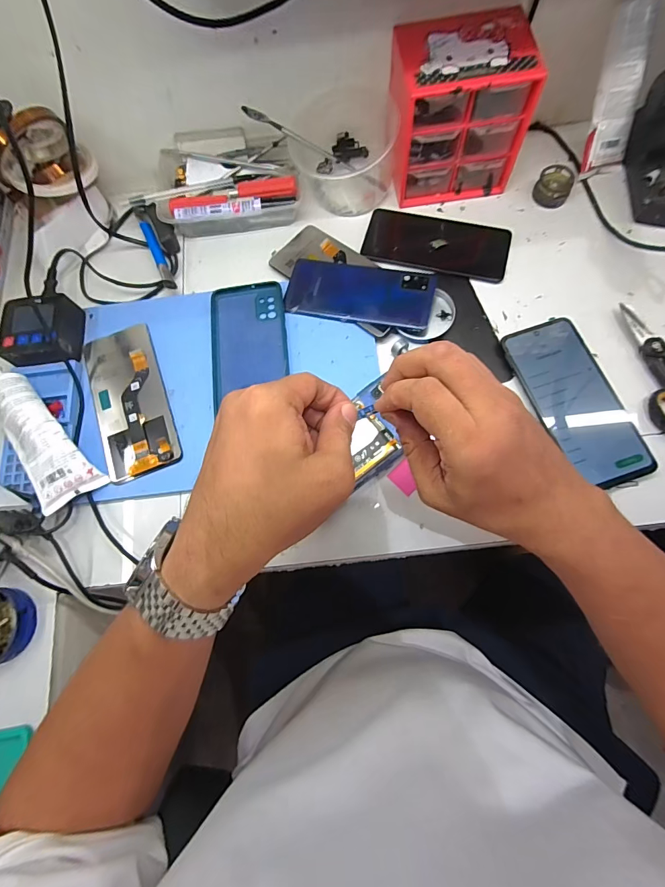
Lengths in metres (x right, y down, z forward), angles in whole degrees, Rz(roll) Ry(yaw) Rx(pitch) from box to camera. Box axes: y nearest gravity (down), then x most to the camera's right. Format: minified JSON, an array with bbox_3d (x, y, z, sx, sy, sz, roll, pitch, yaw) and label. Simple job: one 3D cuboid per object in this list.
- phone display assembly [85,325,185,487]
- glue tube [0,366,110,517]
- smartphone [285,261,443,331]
[{"bbox_3d":[-0.203,-0.045,0.403,0.071,0.008,0.161,-21,71,-3],"label":"phone display assembly"},{"bbox_3d":[-0.275,-0.005,0.372,0.048,0.031,0.135,-40,78,-9],"label":"glue tube"},{"bbox_3d":[0.029,-0.160,0.421,0.151,0.014,0.071,11,74,7],"label":"smartphone"}]

